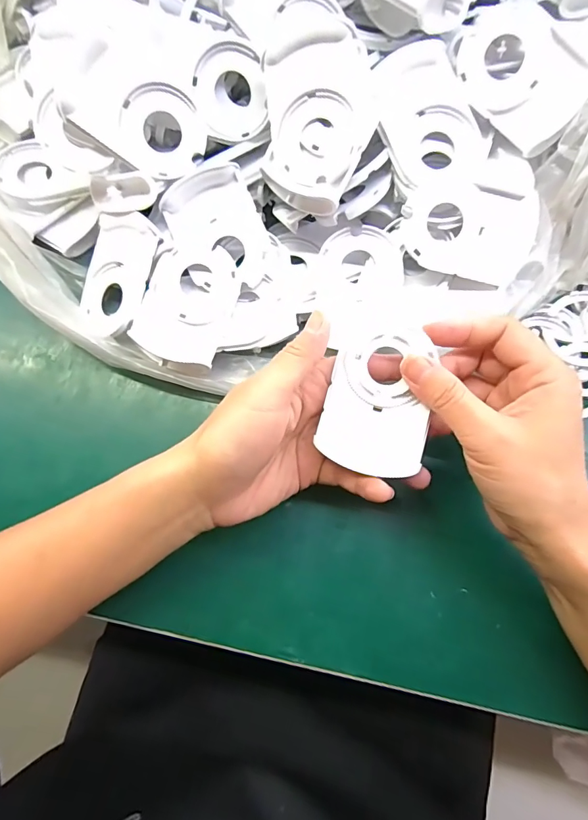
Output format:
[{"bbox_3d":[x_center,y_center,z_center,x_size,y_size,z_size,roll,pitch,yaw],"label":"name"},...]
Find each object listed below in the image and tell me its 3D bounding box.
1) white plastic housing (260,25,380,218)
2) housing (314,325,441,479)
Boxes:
[{"bbox_3d":[0.014,-0.176,0.271,0.067,0.014,0.098,9,108,16],"label":"white plastic housing"},{"bbox_3d":[0.047,-0.006,0.240,0.054,0.014,0.079,14,78,3],"label":"housing"}]

